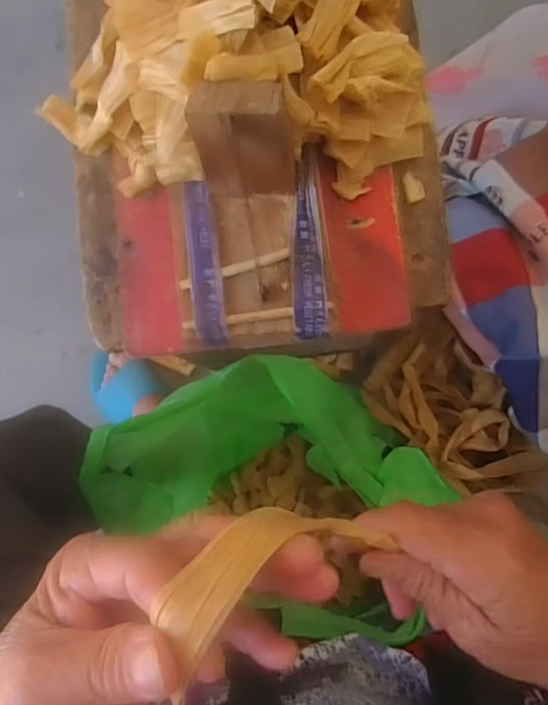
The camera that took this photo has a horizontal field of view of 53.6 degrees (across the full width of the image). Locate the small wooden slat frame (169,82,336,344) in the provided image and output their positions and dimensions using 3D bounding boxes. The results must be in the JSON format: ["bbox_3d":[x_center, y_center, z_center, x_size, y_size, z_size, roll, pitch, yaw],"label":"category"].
[{"bbox_3d":[-0.017,-0.063,0.269,0.083,0.074,0.103,-6,81,4],"label":"small wooden slat frame"}]

